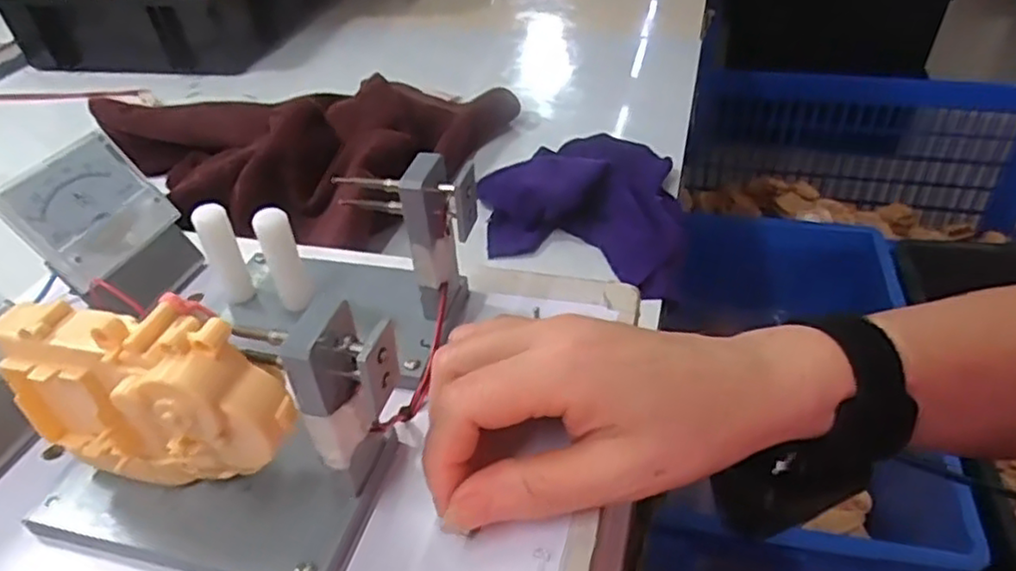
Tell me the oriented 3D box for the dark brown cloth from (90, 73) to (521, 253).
[{"bbox_3d":[-0.191,-0.132,0.588,0.316,0.057,0.276,12,42,18],"label":"dark brown cloth"}]

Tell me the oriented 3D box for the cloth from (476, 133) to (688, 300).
[{"bbox_3d":[0.056,-0.070,0.514,0.152,0.040,0.184,5,41,11],"label":"cloth"}]

